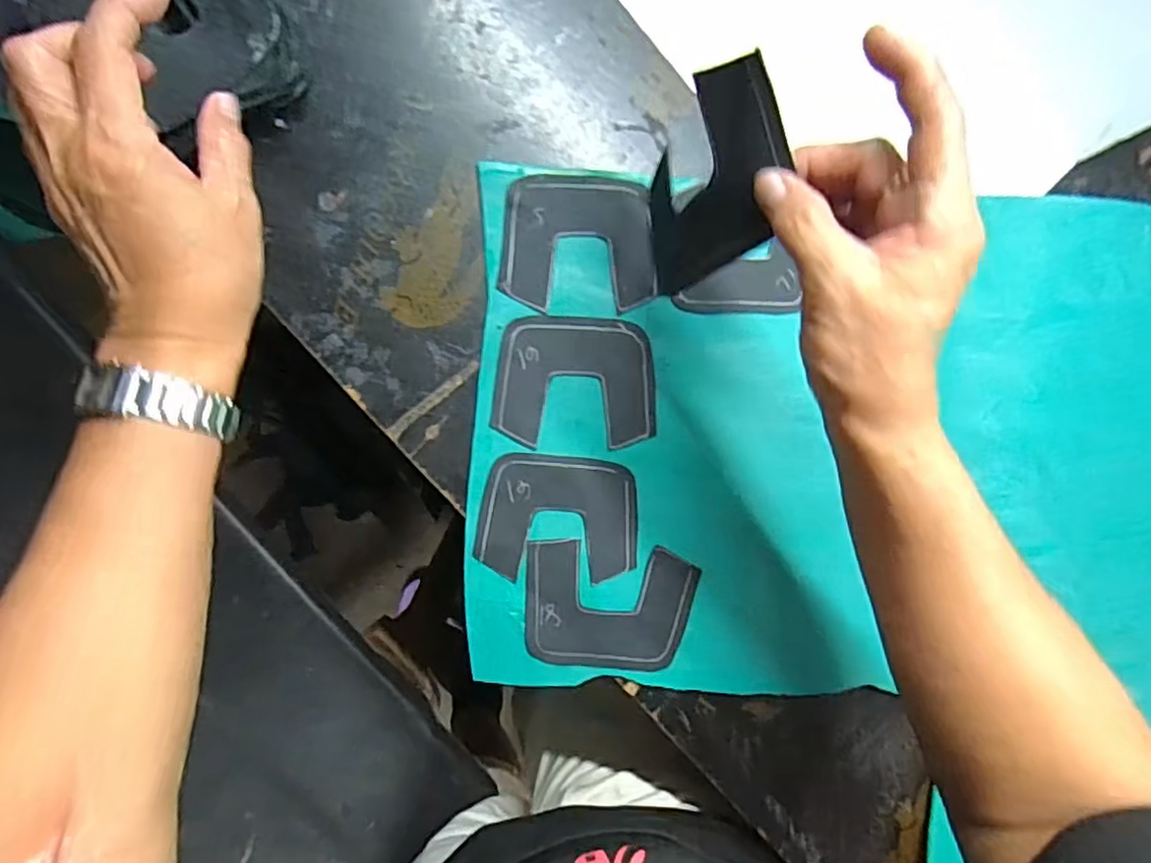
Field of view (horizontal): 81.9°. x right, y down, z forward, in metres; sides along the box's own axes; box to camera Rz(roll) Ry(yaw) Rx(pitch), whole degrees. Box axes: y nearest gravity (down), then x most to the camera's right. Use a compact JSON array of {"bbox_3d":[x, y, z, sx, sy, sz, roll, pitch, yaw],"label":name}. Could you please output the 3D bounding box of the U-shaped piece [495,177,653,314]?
[{"bbox_3d":[0.003,-0.114,0.401,0.093,0.004,0.076,-1,93,-8],"label":"U-shaped piece"}]

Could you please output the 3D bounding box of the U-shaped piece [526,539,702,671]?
[{"bbox_3d":[0.022,0.110,0.416,0.105,0.004,0.077,4,92,-9],"label":"U-shaped piece"}]

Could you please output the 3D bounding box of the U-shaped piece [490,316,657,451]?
[{"bbox_3d":[0.001,-0.030,0.406,0.097,0.004,0.076,1,93,-9],"label":"U-shaped piece"}]

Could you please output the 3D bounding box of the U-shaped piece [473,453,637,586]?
[{"bbox_3d":[-0.010,0.054,0.412,0.097,0.004,0.075,3,92,-9],"label":"U-shaped piece"}]

